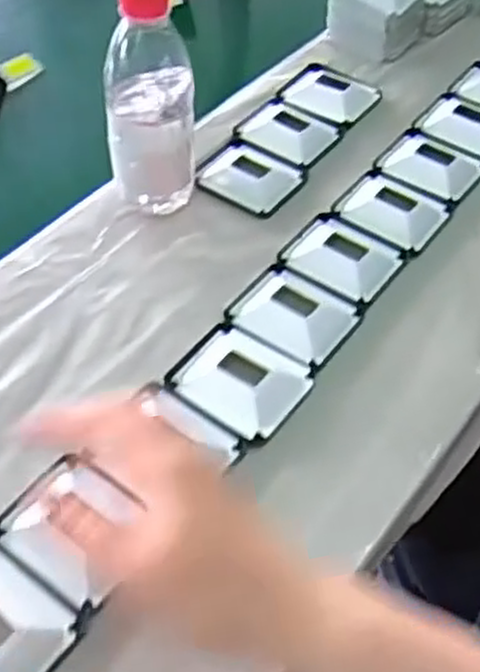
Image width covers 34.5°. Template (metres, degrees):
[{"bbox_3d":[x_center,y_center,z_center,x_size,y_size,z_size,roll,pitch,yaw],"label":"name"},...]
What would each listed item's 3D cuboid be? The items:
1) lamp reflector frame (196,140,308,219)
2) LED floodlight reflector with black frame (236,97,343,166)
[{"bbox_3d":[0.009,-0.132,0.630,0.076,0.022,0.063,25,45,23],"label":"lamp reflector frame"},{"bbox_3d":[0.037,-0.177,0.667,0.081,0.020,0.069,25,45,23],"label":"LED floodlight reflector with black frame"}]

